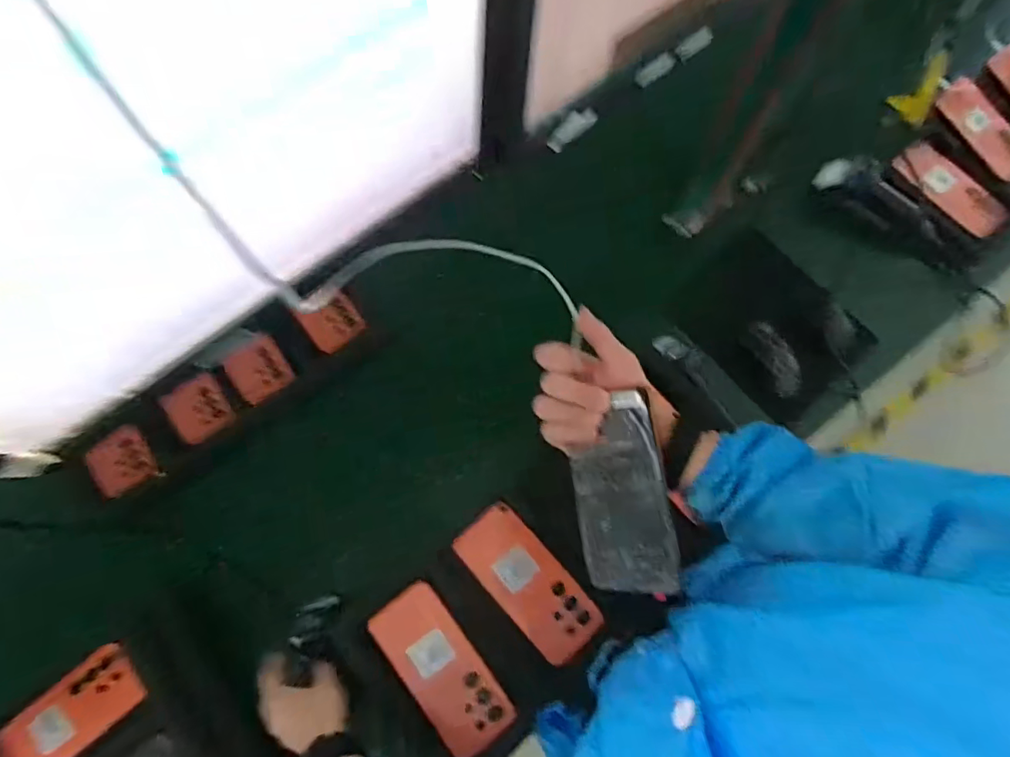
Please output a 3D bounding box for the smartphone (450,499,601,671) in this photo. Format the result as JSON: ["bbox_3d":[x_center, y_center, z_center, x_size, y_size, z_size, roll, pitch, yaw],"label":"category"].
[{"bbox_3d":[0.026,0.223,0.596,0.077,0.013,0.172,-40,77,-9],"label":"smartphone"}]

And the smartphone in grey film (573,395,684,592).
[{"bbox_3d":[0.094,0.099,0.454,0.083,0.008,0.157,-10,92,37],"label":"smartphone in grey film"}]

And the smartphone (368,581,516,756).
[{"bbox_3d":[-0.067,0.307,0.576,0.075,0.012,0.171,-37,76,-8],"label":"smartphone"}]

